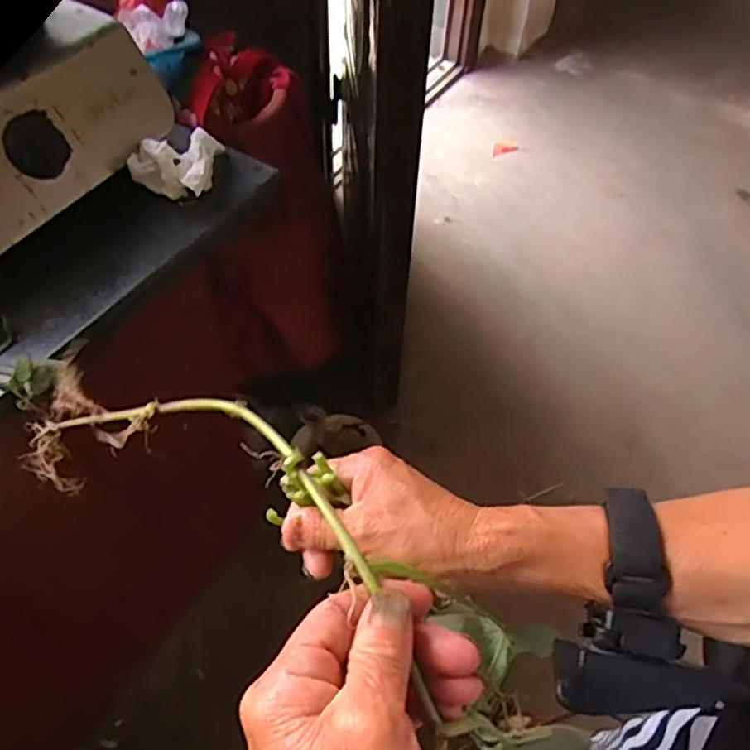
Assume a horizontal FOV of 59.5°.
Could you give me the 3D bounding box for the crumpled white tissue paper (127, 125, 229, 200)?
[{"bbox_3d":[-0.193,-0.218,0.660,0.071,0.053,0.092,14,55,8],"label":"crumpled white tissue paper"}]

